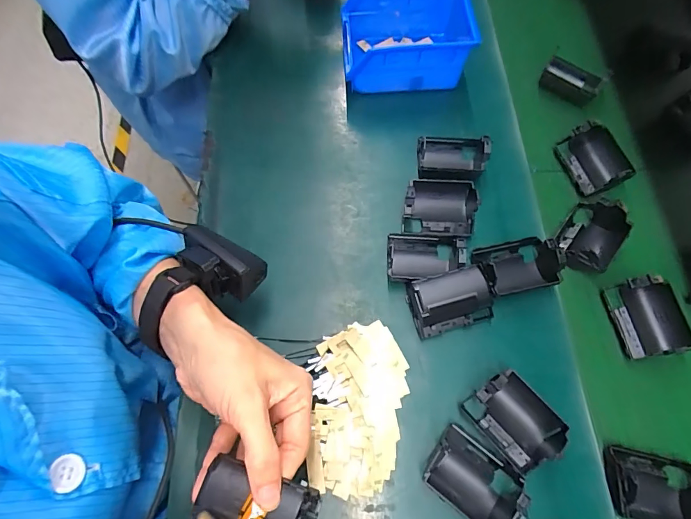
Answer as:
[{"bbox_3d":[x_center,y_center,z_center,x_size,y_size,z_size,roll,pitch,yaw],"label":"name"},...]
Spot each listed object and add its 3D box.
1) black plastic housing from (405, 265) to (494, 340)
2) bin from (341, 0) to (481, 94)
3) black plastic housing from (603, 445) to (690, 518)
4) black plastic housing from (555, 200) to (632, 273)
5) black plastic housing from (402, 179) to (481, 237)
[{"bbox_3d":[0.094,0.038,0.350,0.069,0.034,0.046,-16,70,-5],"label":"black plastic housing"},{"bbox_3d":[0.073,-0.250,0.443,0.147,0.077,0.108,-5,69,-1],"label":"bin"},{"bbox_3d":[0.251,0.184,0.307,0.073,0.028,0.054,9,69,4],"label":"black plastic housing"},{"bbox_3d":[0.247,-0.025,0.385,0.049,0.032,0.073,36,74,13],"label":"black plastic housing"},{"bbox_3d":[0.094,-0.054,0.386,0.072,0.033,0.052,2,69,1],"label":"black plastic housing"}]

